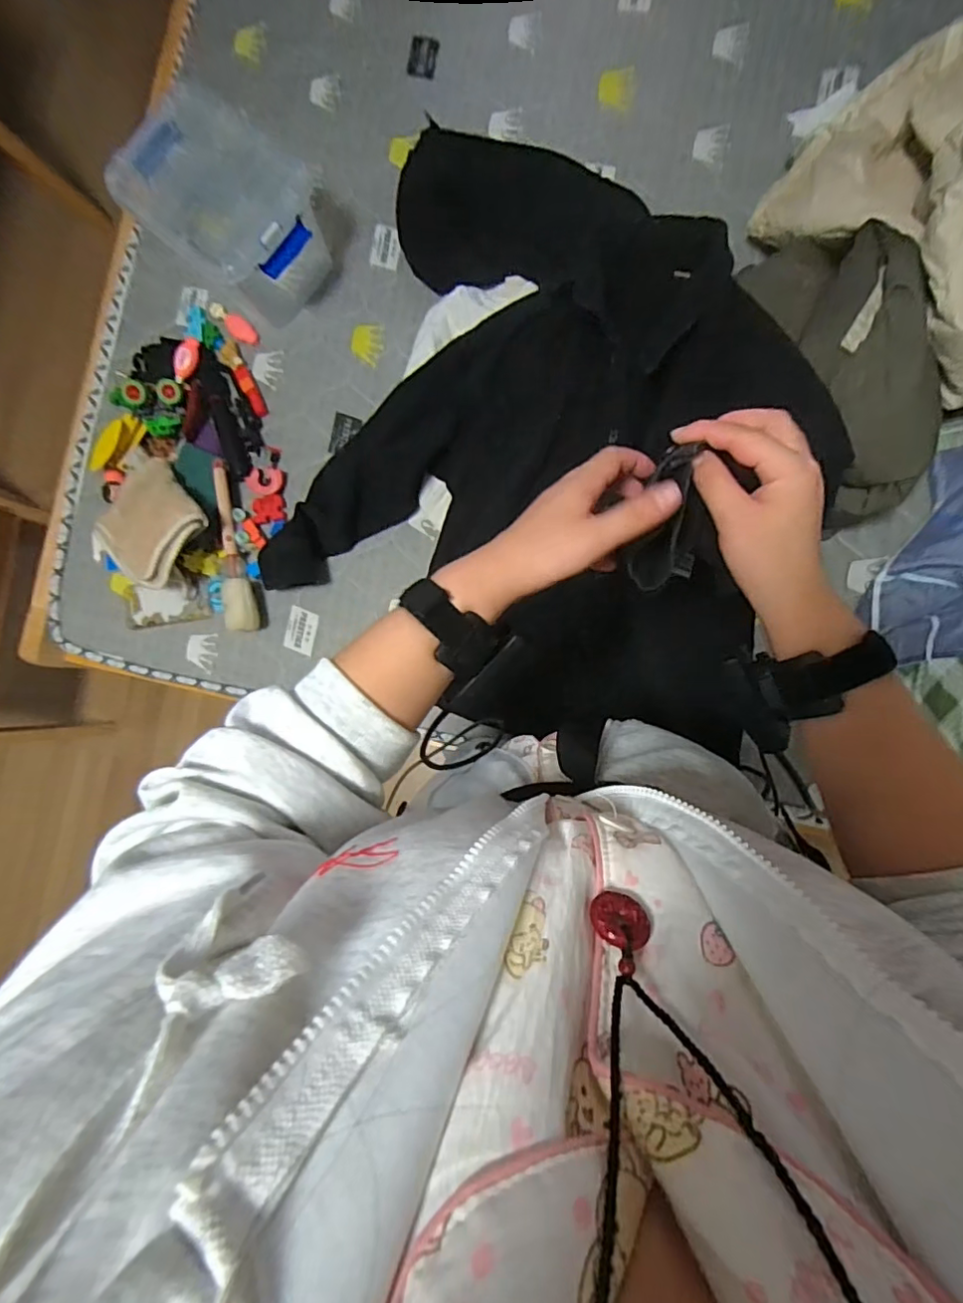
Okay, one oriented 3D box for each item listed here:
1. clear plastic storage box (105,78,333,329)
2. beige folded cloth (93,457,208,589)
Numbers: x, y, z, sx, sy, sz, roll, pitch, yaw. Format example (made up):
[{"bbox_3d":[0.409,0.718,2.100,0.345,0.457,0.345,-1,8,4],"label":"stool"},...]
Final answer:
[{"bbox_3d":[-0.370,-0.655,0.860,0.277,0.164,0.206,42,93,8],"label":"clear plastic storage box"},{"bbox_3d":[-0.495,-0.190,0.816,0.173,0.074,0.171,29,91,9],"label":"beige folded cloth"}]

